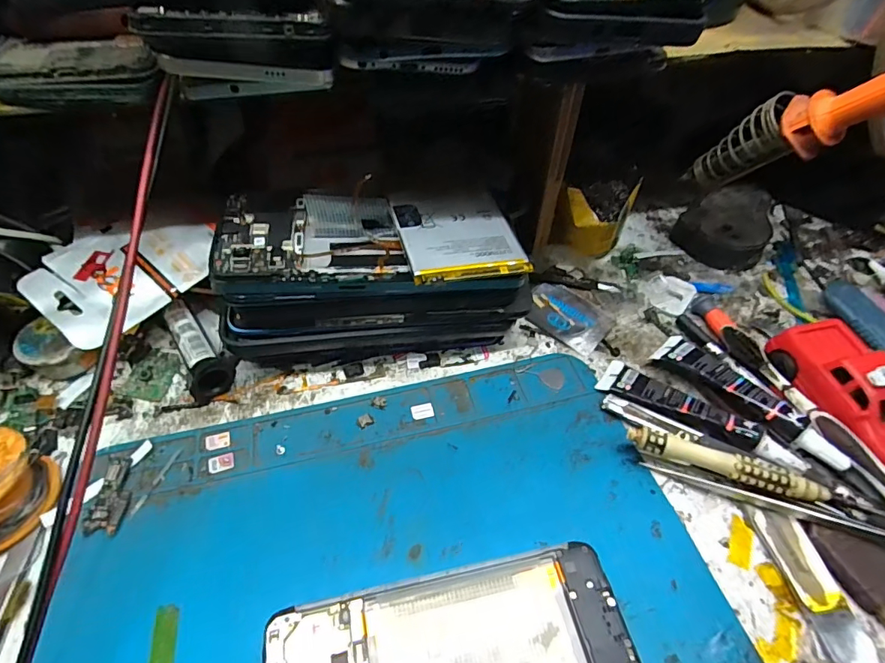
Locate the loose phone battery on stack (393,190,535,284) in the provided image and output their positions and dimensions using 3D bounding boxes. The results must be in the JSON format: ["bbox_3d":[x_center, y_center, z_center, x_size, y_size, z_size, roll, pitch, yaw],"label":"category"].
[{"bbox_3d":[0.008,-0.055,0.264,0.063,0.008,0.070,-12,51,-11],"label":"loose phone battery on stack"}]

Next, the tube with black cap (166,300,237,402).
[{"bbox_3d":[-0.151,0.010,0.294,0.025,0.024,0.070,-31,57,-25],"label":"tube with black cap"}]

